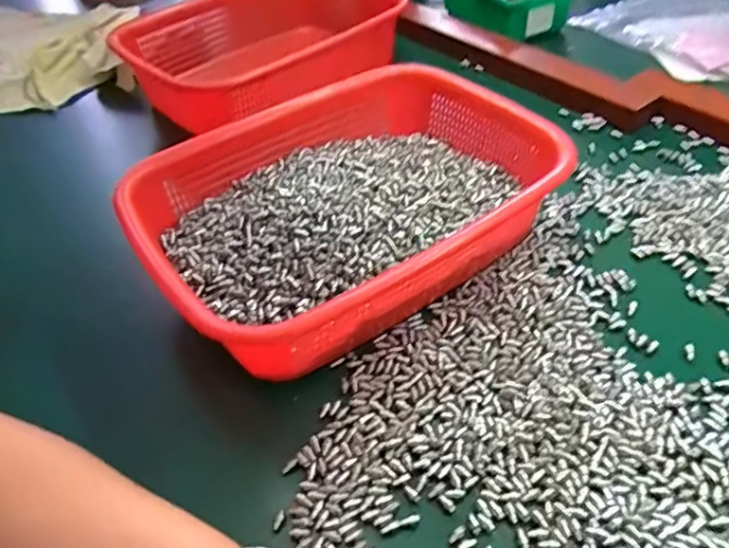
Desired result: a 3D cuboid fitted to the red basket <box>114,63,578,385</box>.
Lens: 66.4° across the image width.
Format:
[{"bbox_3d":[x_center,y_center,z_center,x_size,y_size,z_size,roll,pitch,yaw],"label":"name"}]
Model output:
[{"bbox_3d":[-0.007,-0.051,0.406,0.275,0.073,0.204,-32,51,-23],"label":"red basket"}]

